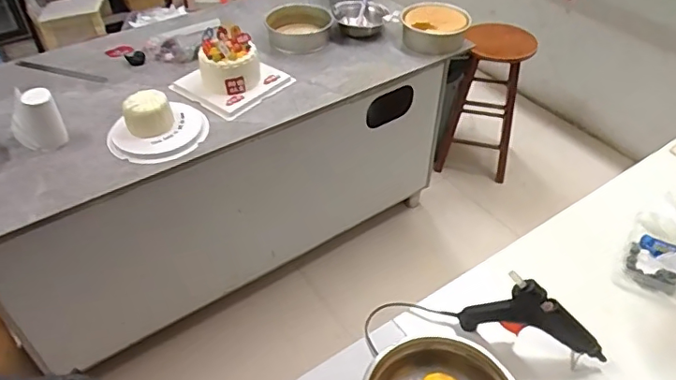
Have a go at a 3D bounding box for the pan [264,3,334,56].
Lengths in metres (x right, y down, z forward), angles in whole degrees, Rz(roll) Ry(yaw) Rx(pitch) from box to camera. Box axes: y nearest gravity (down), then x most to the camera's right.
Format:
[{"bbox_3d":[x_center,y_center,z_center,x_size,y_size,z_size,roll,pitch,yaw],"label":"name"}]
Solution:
[{"bbox_3d":[-0.117,-0.504,1.622,0.208,0.063,0.172,-6,43,-6],"label":"pan"}]

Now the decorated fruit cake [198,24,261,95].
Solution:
[{"bbox_3d":[-0.289,-0.336,1.384,0.153,0.165,0.127,-10,44,-10],"label":"decorated fruit cake"}]

